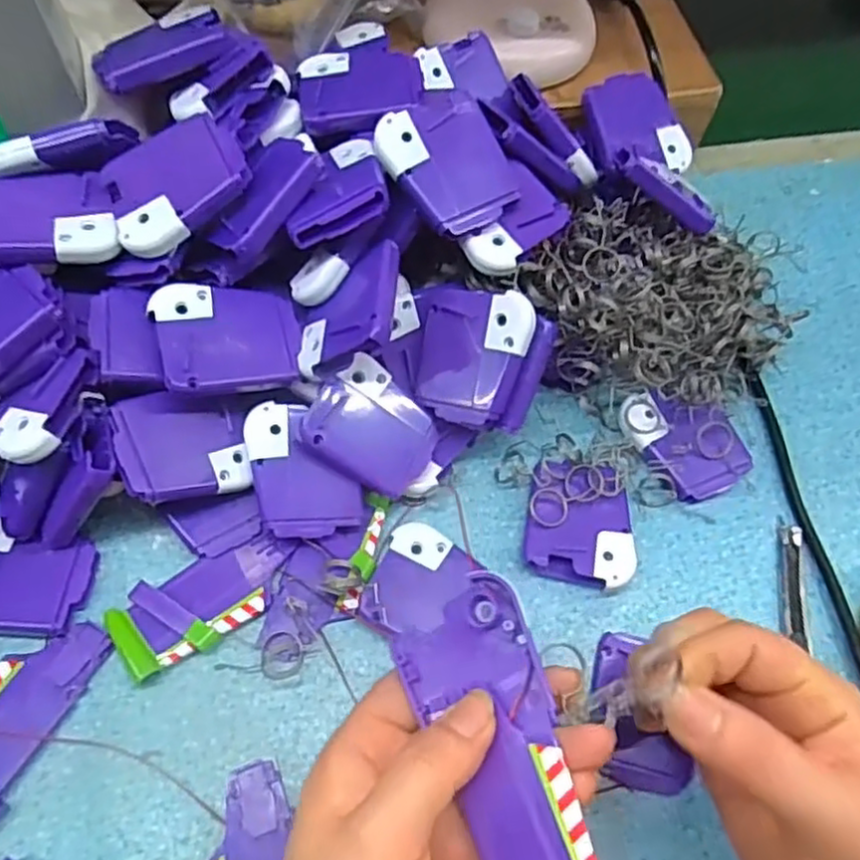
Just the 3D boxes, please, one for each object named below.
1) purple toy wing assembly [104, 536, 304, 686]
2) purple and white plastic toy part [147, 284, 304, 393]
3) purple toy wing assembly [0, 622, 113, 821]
[{"bbox_3d":[-0.099,0.077,0.320,0.082,0.010,0.037,-27,68,-16],"label":"purple toy wing assembly"},{"bbox_3d":[-0.090,-0.043,0.319,0.060,0.007,0.050,-8,73,-24],"label":"purple and white plastic toy part"},{"bbox_3d":[-0.171,0.118,0.294,0.042,0.012,0.084,31,65,12],"label":"purple toy wing assembly"}]

